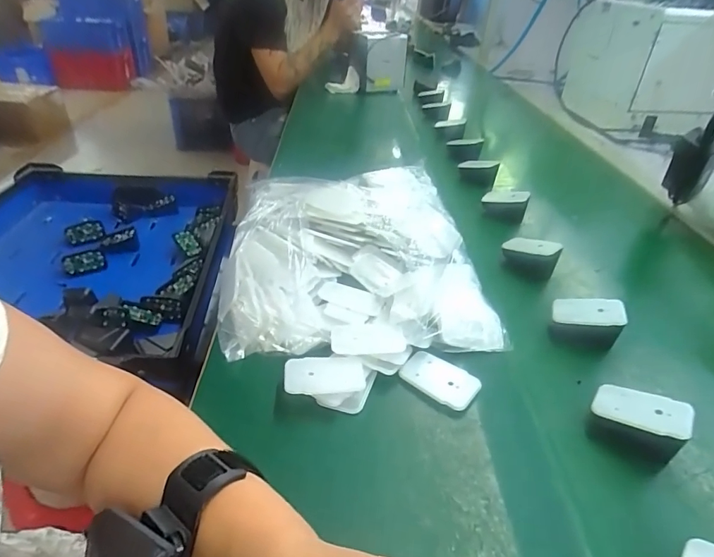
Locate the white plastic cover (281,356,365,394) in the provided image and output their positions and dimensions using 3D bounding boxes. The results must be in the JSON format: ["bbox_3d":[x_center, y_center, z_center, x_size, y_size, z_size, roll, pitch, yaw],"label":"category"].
[{"bbox_3d":[-0.029,0.084,0.389,0.068,0.004,0.041,1,34,-8],"label":"white plastic cover"}]

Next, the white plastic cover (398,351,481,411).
[{"bbox_3d":[0.077,0.095,0.414,0.067,0.014,0.037,27,41,28],"label":"white plastic cover"}]

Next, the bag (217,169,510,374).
[{"bbox_3d":[-0.004,-0.033,0.534,0.290,0.077,0.319,0,36,-5],"label":"bag"}]

